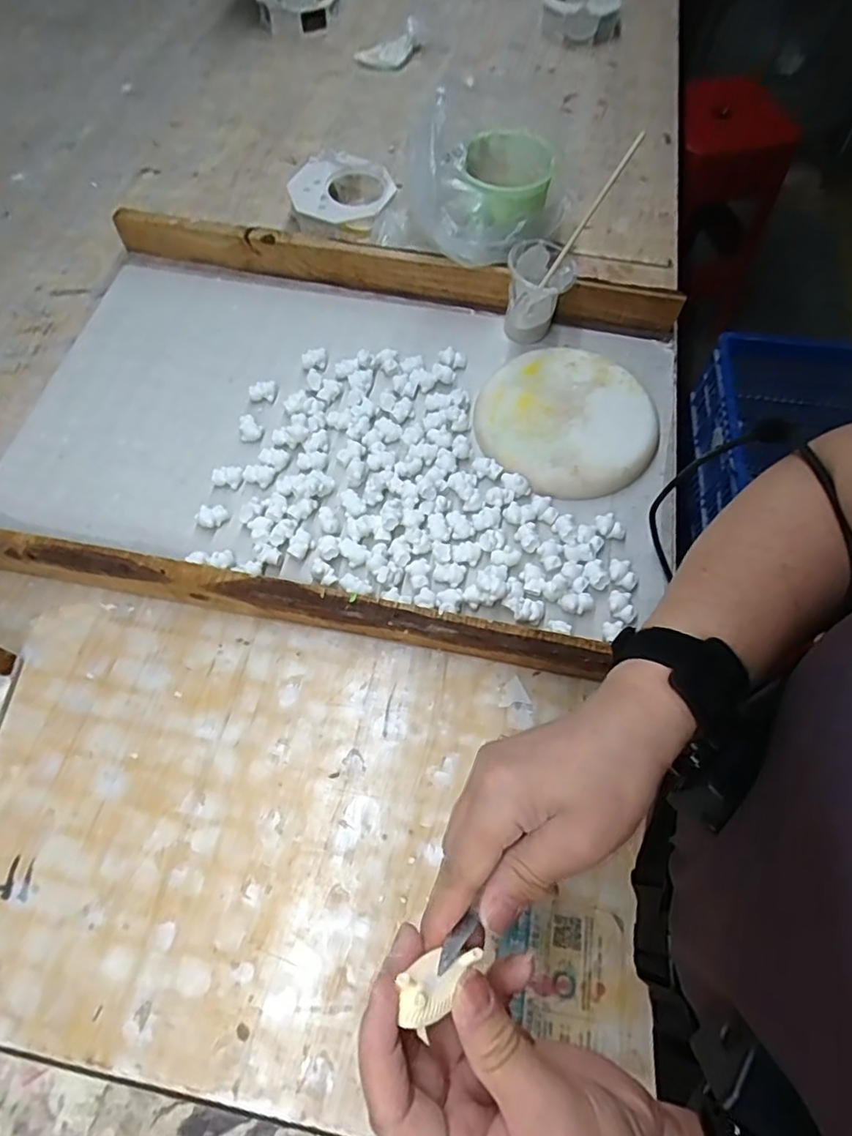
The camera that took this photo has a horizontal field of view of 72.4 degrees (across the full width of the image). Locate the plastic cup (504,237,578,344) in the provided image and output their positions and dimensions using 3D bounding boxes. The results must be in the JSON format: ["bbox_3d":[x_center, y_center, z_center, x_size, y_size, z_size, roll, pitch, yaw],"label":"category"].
[{"bbox_3d":[0.109,-0.267,0.572,0.064,0.078,0.078,9,66,4],"label":"plastic cup"}]

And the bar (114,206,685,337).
[{"bbox_3d":[-0.032,-0.309,0.602,0.581,0.046,0.019,9,66,4],"label":"bar"}]

